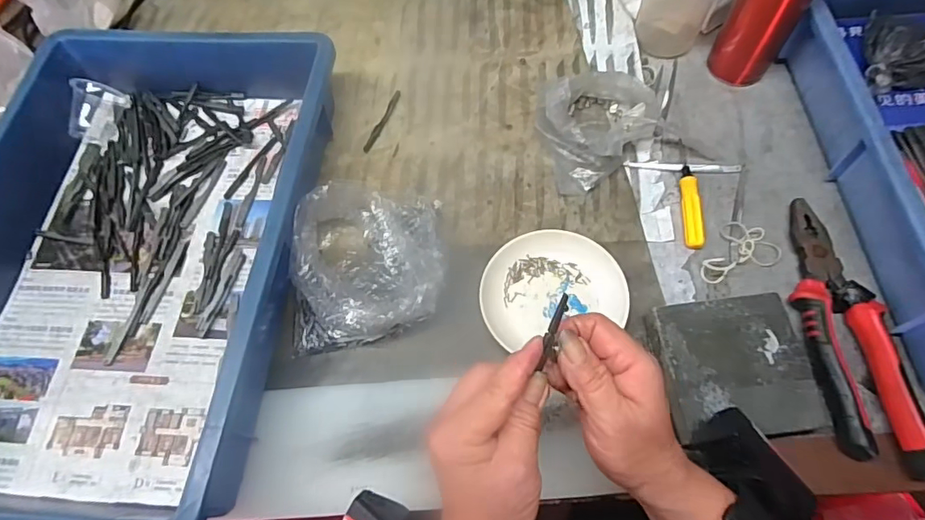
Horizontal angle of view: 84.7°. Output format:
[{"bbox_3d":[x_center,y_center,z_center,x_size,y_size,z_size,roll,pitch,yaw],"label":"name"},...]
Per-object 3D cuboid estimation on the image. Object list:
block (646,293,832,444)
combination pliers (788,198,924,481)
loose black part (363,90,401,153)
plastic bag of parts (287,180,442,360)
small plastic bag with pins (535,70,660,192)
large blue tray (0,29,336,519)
[{"bbox_3d":[0.206,0.083,0.394,0.112,0.032,0.102,-7,66,-1],"label":"block"},{"bbox_3d":[0.304,0.052,0.404,0.053,0.027,0.221,-3,66,1],"label":"combination pliers"},{"bbox_3d":[-0.083,-0.147,0.533,0.009,0.004,0.083,20,68,11],"label":"loose black part"},{"bbox_3d":[-0.083,0.000,0.439,0.129,0.047,0.142,-6,66,-1],"label":"plastic bag of parts"},{"bbox_3d":[0.129,-0.139,0.493,0.133,0.048,0.090,-41,71,-15],"label":"small plastic bag with pins"},{"bbox_3d":[-0.280,-0.018,0.434,0.281,0.089,0.425,3,66,3],"label":"large blue tray"}]

